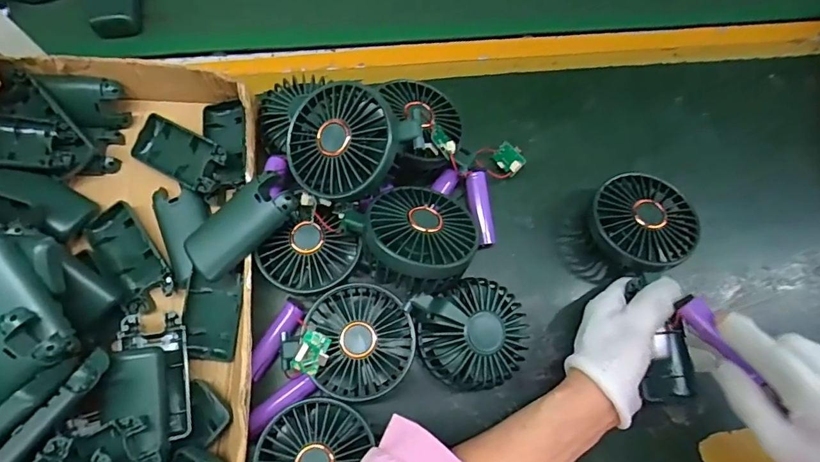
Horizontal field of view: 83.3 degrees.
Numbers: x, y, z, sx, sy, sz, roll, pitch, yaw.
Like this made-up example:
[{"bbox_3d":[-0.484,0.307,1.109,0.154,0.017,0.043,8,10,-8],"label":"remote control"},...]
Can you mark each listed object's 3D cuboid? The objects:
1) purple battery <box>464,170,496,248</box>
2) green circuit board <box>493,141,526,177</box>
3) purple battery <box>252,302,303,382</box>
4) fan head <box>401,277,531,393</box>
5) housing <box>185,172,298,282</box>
[{"bbox_3d":[0.064,-0.020,0.419,0.019,0.019,0.065,-8,83,-5],"label":"purple battery"},{"bbox_3d":[0.093,-0.068,0.430,0.023,0.006,0.034,-46,49,14],"label":"green circuit board"},{"bbox_3d":[-0.111,0.088,0.374,0.018,0.014,0.063,32,74,9],"label":"purple battery"},{"bbox_3d":[0.052,0.082,0.371,0.088,0.059,0.079,-20,73,-8],"label":"fan head"},{"bbox_3d":[-0.131,-0.005,0.355,0.088,0.013,0.038,-41,77,2],"label":"housing"}]

